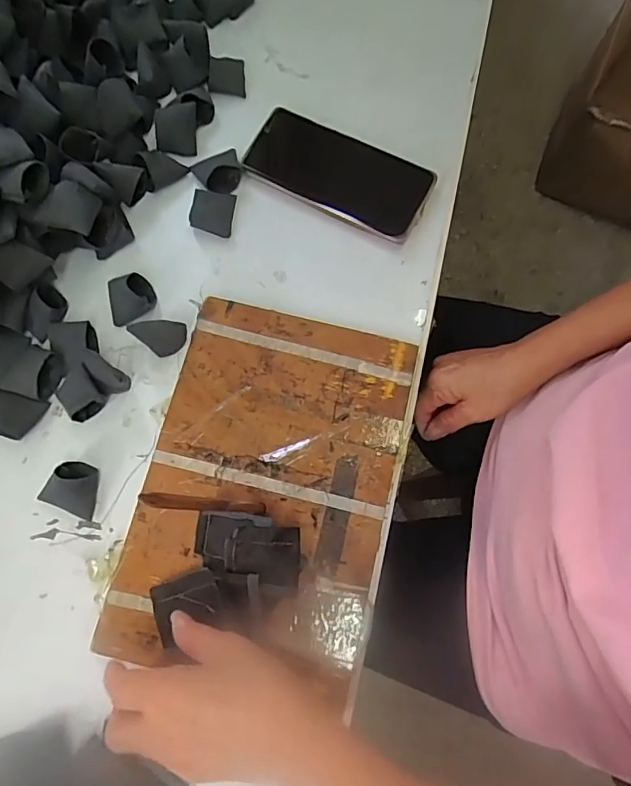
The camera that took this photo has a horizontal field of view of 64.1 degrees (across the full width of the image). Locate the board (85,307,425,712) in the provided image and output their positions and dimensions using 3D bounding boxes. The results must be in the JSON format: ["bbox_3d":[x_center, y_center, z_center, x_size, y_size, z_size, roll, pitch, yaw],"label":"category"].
[{"bbox_3d":[-0.035,0.066,0.377,0.177,0.019,0.262,13,76,5],"label":"board"}]

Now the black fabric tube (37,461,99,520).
[{"bbox_3d":[-0.181,0.069,0.370,0.040,0.031,0.036,20,76,6],"label":"black fabric tube"}]

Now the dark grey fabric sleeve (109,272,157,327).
[{"bbox_3d":[-0.151,-0.079,0.407,0.038,0.028,0.039,-12,75,-2],"label":"dark grey fabric sleeve"}]

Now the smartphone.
[{"bbox_3d":[0.019,-0.193,0.440,0.161,0.010,0.075,26,77,8],"label":"smartphone"}]

